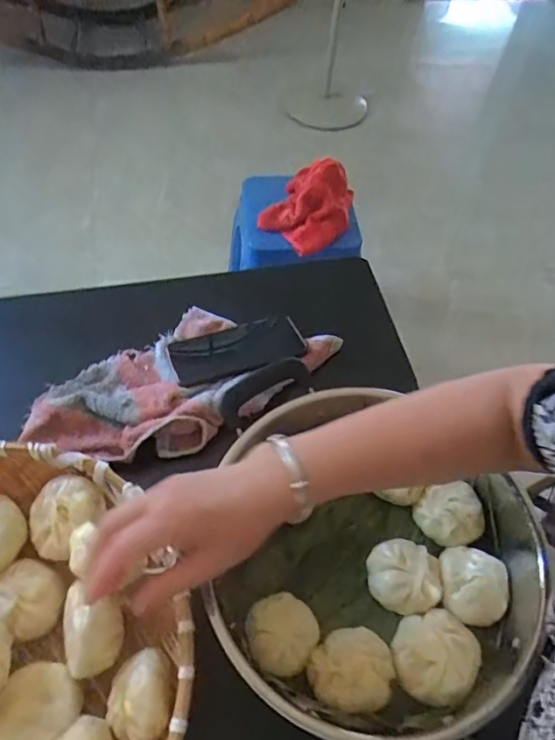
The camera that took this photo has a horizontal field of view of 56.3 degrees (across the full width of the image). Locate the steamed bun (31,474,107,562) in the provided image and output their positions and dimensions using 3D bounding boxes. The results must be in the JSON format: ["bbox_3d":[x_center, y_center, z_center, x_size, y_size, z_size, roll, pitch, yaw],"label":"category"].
[{"bbox_3d":[-0.197,0.133,0.480,0.066,0.038,0.071,40,62,19],"label":"steamed bun"}]

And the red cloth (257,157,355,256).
[{"bbox_3d":[0.089,-0.435,1.337,0.182,0.178,0.232,28,59,13],"label":"red cloth"}]

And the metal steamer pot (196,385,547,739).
[{"bbox_3d":[0.079,0.177,0.473,0.285,0.093,0.268,2,57,-3],"label":"metal steamer pot"}]

